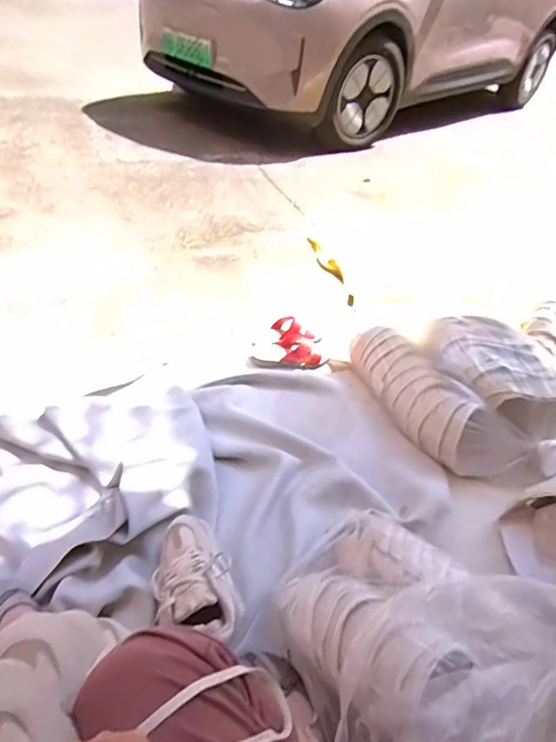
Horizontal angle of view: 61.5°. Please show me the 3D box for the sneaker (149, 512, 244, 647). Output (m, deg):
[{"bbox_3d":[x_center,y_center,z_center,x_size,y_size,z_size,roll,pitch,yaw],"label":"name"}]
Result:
[{"bbox_3d":[-0.145,0.337,0.798,0.134,0.082,0.206,-8,47,-15],"label":"sneaker"}]

